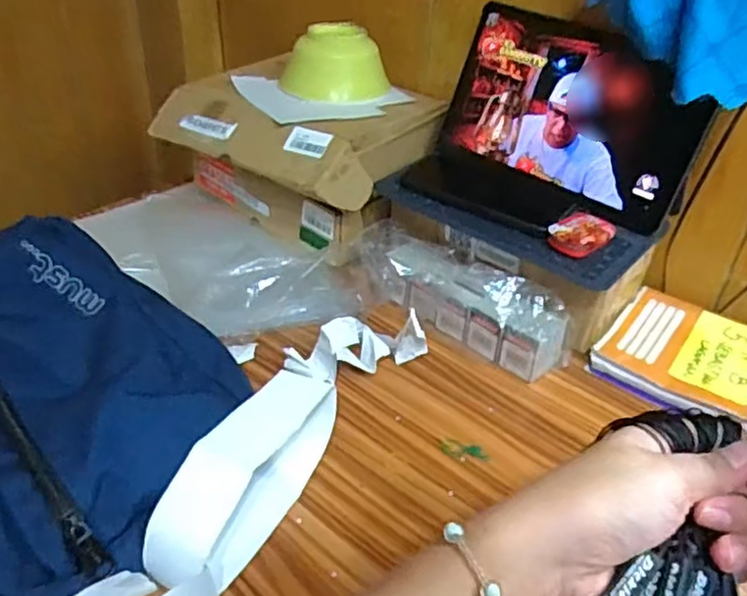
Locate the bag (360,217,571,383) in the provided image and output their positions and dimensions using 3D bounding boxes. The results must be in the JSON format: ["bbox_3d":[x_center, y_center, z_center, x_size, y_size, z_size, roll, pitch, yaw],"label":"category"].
[{"bbox_3d":[0.079,-0.009,0.682,0.246,0.074,0.075,27,43,27],"label":"bag"}]

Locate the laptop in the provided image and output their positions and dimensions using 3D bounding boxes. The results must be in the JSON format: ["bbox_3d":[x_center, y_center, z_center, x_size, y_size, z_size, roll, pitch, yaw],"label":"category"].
[{"bbox_3d":[0.157,-0.157,0.673,0.276,0.163,0.172,31,44,32],"label":"laptop"}]

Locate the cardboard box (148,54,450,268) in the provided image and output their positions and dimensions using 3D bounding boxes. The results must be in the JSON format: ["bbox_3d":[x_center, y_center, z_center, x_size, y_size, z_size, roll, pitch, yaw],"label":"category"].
[{"bbox_3d":[-0.093,-0.174,0.819,0.296,0.144,0.236,24,42,24],"label":"cardboard box"}]

